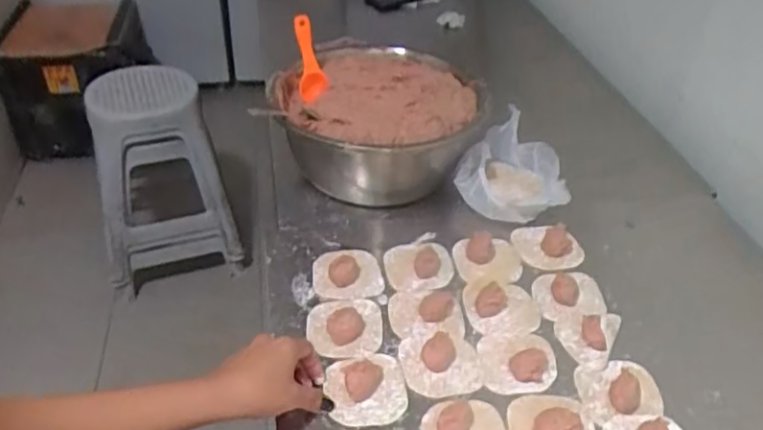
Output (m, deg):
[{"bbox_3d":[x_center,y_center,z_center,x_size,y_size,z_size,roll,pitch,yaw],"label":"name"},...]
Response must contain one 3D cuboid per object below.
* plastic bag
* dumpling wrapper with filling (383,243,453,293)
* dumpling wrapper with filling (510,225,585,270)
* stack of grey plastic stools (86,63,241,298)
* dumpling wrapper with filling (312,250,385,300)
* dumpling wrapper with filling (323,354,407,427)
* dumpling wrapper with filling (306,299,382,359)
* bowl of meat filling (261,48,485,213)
[{"bbox_3d":[0.175,-0.052,0.846,0.132,0.102,0.127,27,45,29],"label":"plastic bag"},{"bbox_3d":[0.043,0.058,0.759,0.078,0.018,0.069,1,38,0],"label":"dumpling wrapper with filling"},{"bbox_3d":[0.201,0.035,0.789,0.080,0.024,0.058,2,38,1],"label":"dumpling wrapper with filling"},{"bbox_3d":[-0.594,-0.092,1.767,0.339,0.502,0.282,-14,41,-19],"label":"stack of grey plastic stools"},{"bbox_3d":[-0.037,0.067,0.738,0.077,0.025,0.068,-6,39,-10],"label":"dumpling wrapper with filling"},{"bbox_3d":[-0.013,0.162,0.622,0.072,0.021,0.078,-3,38,-6],"label":"dumpling wrapper with filling"},{"bbox_3d":[-0.038,0.112,0.680,0.076,0.020,0.080,1,38,0],"label":"dumpling wrapper with filling"},{"bbox_3d":[-0.013,-0.127,0.901,0.276,0.146,0.282,1,38,-1],"label":"bowl of meat filling"}]

